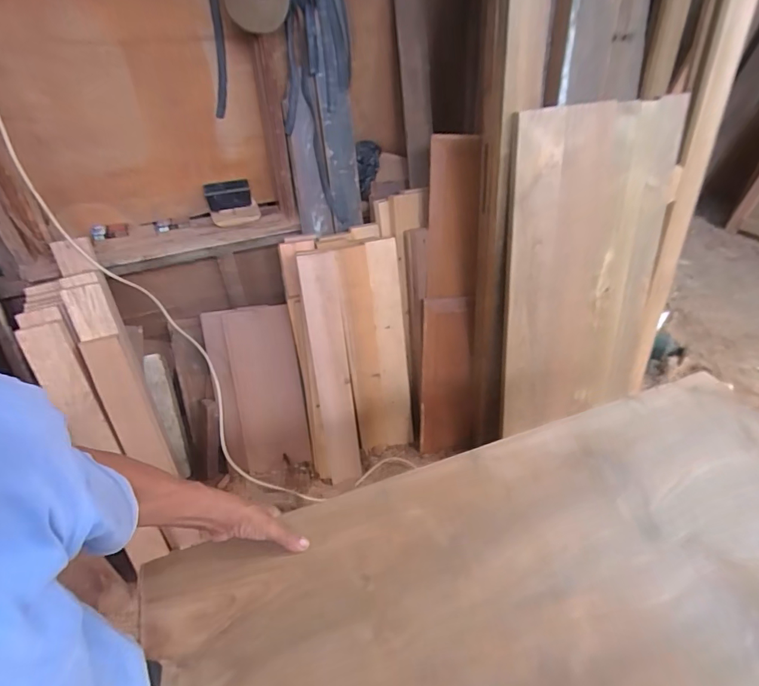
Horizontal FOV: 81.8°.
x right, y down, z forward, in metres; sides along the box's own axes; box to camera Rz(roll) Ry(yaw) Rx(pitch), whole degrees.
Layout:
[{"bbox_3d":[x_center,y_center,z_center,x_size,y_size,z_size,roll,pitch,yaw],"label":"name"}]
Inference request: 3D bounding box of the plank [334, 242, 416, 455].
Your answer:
[{"bbox_3d":[-0.006,0.044,1.481,0.198,0.752,0.027,-12,28,-11],"label":"plank"}]

